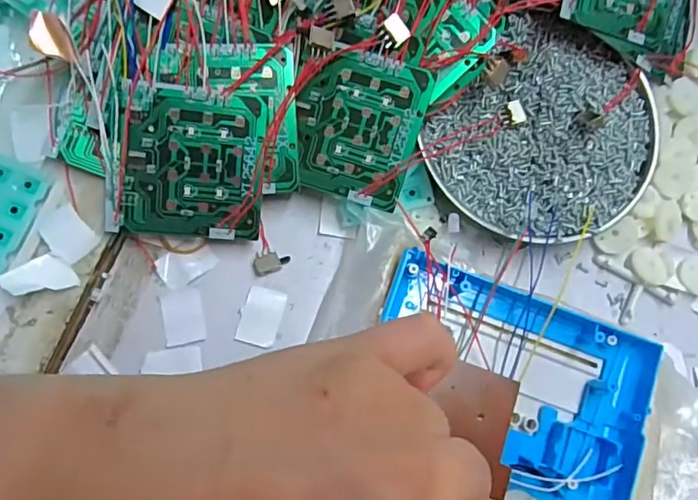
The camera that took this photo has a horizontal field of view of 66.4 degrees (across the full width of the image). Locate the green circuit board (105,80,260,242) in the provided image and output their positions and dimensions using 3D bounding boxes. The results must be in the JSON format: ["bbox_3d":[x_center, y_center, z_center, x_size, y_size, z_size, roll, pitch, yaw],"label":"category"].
[{"bbox_3d":[-0.079,-0.042,0.260,0.069,0.004,0.070,4,102,-12],"label":"green circuit board"}]

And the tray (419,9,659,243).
[{"bbox_3d":[0.111,-0.063,0.293,0.110,0.028,0.127,39,79,1],"label":"tray"}]

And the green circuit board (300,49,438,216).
[{"bbox_3d":[0.004,-0.062,0.268,0.060,0.004,0.070,17,99,3],"label":"green circuit board"}]

